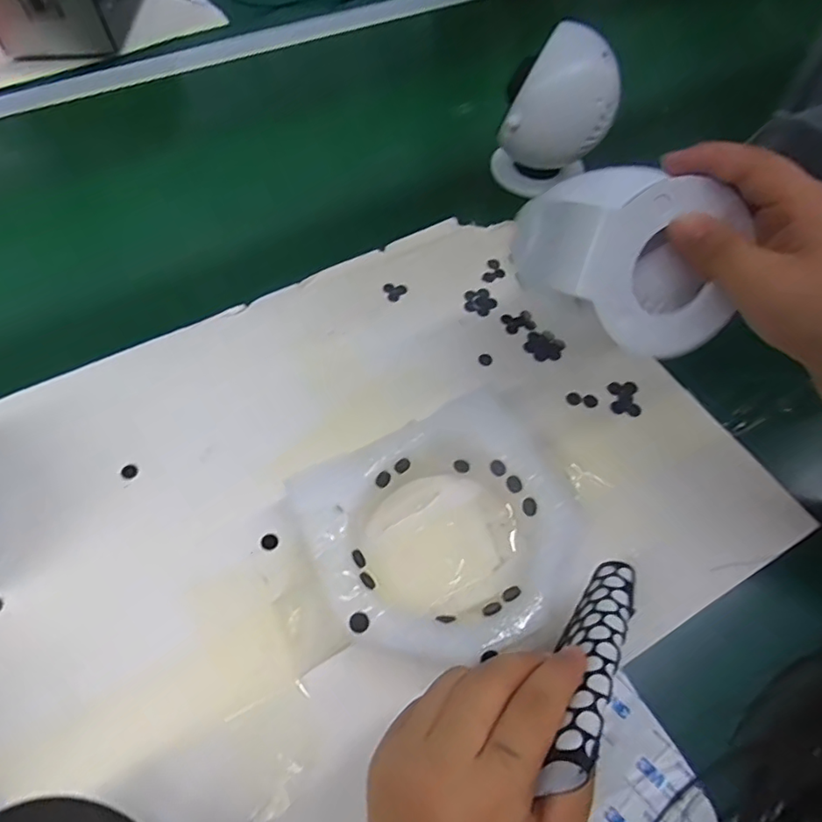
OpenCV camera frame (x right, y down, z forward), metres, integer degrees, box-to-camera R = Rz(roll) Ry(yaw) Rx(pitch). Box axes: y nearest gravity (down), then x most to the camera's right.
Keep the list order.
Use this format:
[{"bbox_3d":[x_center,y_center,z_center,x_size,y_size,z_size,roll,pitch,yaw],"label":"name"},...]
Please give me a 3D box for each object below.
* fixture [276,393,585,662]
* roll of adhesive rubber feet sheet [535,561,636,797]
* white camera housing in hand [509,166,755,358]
[{"bbox_3d":[0.024,0.070,0.330,0.155,0.040,0.134,-24,61,-15],"label":"fixture"},{"bbox_3d":[0.077,0.107,0.242,0.021,0.022,0.130,26,28,15],"label":"roll of adhesive rubber feet sheet"},{"bbox_3d":[0.107,-0.081,0.285,0.114,0.069,0.057,26,61,15],"label":"white camera housing in hand"}]

